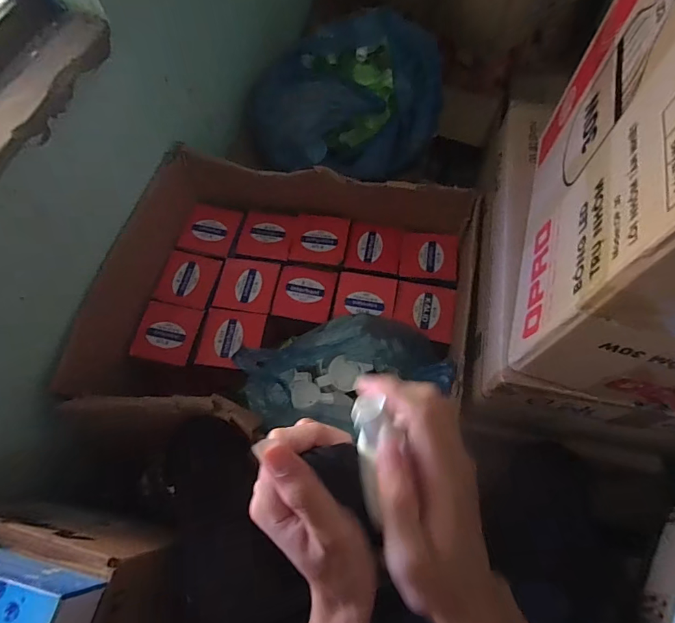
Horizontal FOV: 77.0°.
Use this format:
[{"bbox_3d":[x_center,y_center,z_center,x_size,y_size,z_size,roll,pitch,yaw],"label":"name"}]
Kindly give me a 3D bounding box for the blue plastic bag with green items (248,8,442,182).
[{"bbox_3d":[0.000,-0.503,0.931,0.375,0.212,0.431,-9,66,-3],"label":"blue plastic bag with green items"}]

